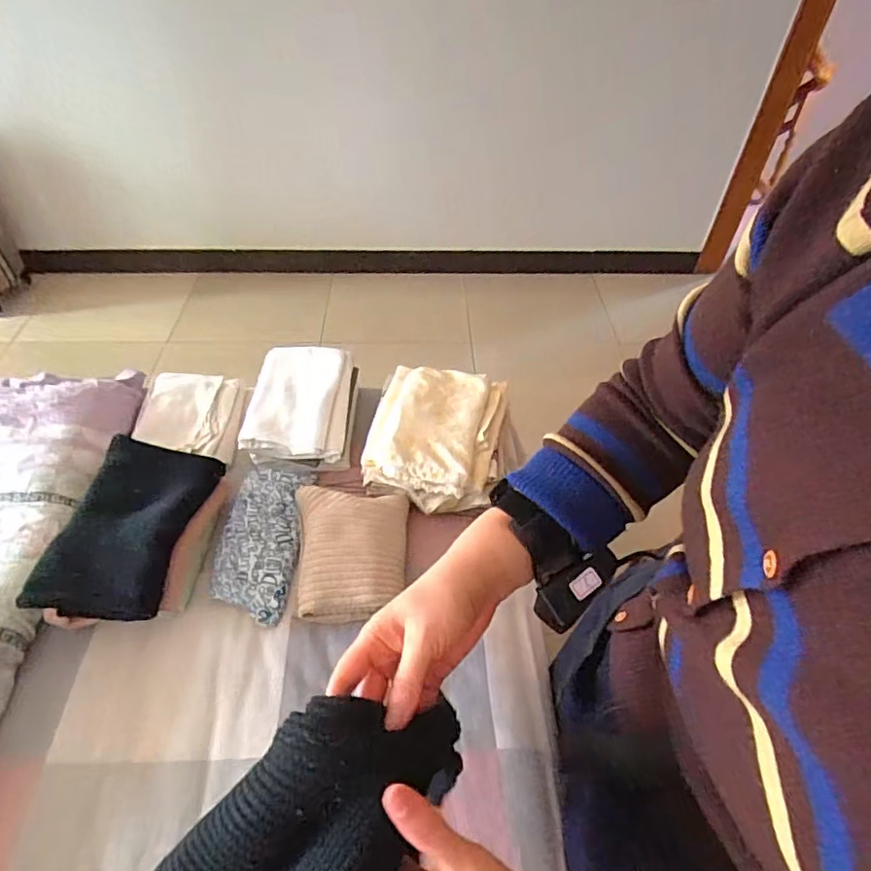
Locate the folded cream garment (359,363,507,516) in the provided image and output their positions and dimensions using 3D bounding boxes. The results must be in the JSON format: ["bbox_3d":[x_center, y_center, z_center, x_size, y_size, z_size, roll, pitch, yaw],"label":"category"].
[{"bbox_3d":[0.004,-0.015,1.071,0.246,0.105,0.293,8,47,5],"label":"folded cream garment"}]

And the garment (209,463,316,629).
[{"bbox_3d":[-0.296,0.169,0.977,0.128,0.031,0.296,2,47,0],"label":"garment"}]

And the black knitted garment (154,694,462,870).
[{"bbox_3d":[-0.076,0.267,0.333,0.223,0.109,0.144,-28,54,-25],"label":"black knitted garment"}]

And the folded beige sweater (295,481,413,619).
[{"bbox_3d":[-0.137,0.185,0.960,0.182,0.051,0.232,-5,47,-7],"label":"folded beige sweater"}]

